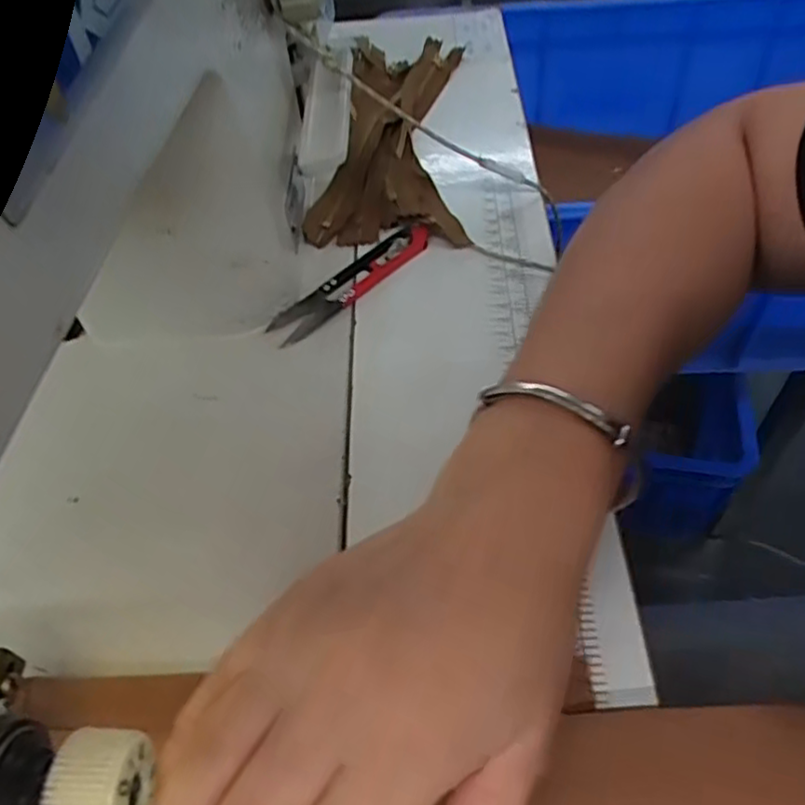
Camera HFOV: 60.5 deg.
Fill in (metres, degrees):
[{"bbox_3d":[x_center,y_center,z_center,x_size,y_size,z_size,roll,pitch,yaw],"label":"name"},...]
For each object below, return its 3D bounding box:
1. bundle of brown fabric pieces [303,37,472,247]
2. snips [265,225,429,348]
[{"bbox_3d":[-0.008,-0.176,0.451,0.089,0.019,0.203,2,57,2],"label":"bundle of brown fabric pieces"},{"bbox_3d":[-0.028,-0.067,0.367,0.102,0.009,0.024,-37,58,-23],"label":"snips"}]

